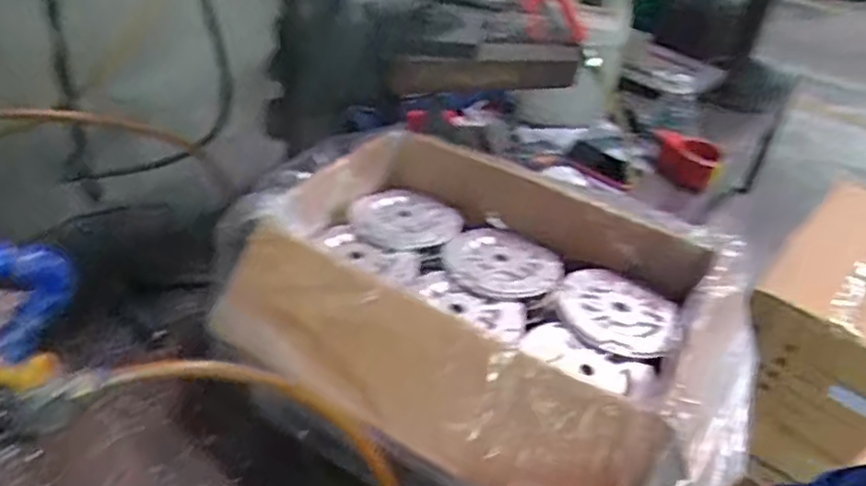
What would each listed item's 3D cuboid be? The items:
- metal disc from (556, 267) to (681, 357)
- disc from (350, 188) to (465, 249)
[{"bbox_3d":[0.202,0.074,0.702,0.126,0.013,0.124,2,40,-1],"label":"metal disc"},{"bbox_3d":[-0.038,-0.032,0.819,0.135,0.011,0.135,2,40,-1],"label":"disc"}]

